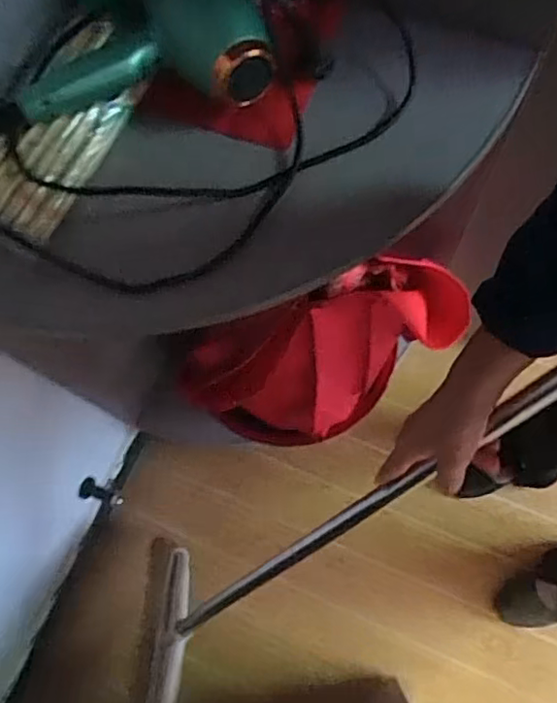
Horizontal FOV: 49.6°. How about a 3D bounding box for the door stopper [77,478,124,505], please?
[{"bbox_3d":[-0.312,0.252,1.068,0.092,0.030,0.036,14,73,19],"label":"door stopper"}]

